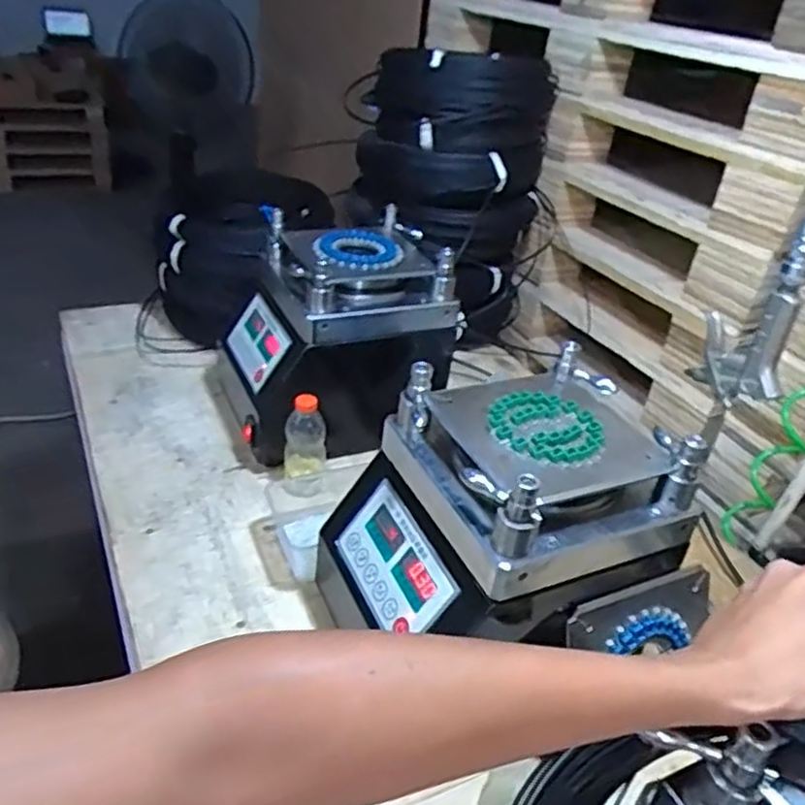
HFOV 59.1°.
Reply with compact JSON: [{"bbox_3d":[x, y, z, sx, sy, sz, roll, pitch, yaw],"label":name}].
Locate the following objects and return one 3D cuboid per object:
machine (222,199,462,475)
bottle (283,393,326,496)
[{"bbox_3d":[-0.104,-0.109,1.036,0.305,0.263,0.250,-12,37,-26],"label":"machine"},{"bbox_3d":[-0.126,0.054,0.913,0.055,0.135,0.062,2,33,-7],"label":"bottle"}]

